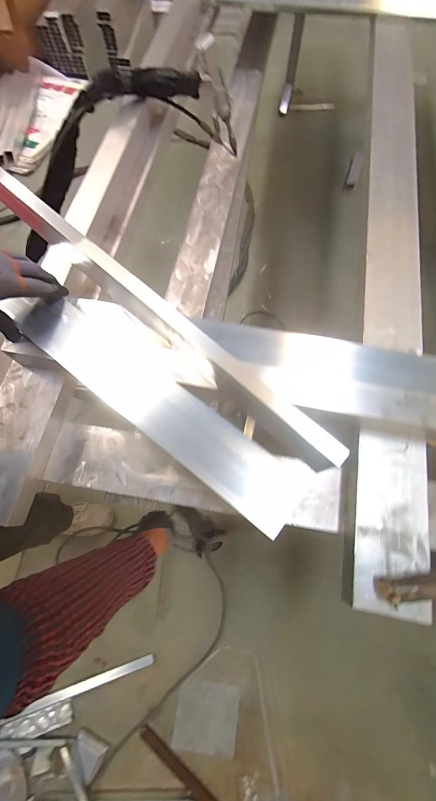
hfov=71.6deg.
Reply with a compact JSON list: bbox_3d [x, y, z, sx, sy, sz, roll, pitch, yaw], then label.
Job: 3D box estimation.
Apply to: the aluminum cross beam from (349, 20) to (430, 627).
[{"bbox_3d":[0.340,-0.321,0.589,0.102,0.035,1.298,10,72,3],"label":"aluminum cross beam"}]

